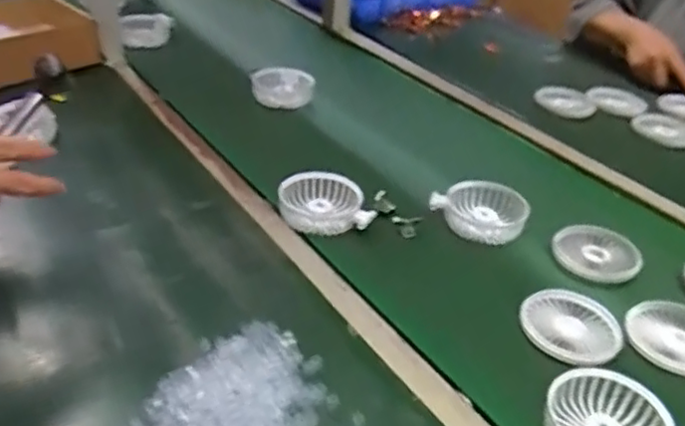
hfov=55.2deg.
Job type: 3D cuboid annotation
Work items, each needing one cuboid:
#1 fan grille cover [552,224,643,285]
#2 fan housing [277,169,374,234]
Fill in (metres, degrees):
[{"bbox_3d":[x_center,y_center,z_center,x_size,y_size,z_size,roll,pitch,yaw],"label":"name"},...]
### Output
[{"bbox_3d":[0.271,0.044,0.692,0.079,0.021,0.083,5,33,-1],"label":"fan grille cover"},{"bbox_3d":[-0.020,-0.011,0.722,0.097,0.028,0.086,1,33,-7],"label":"fan housing"}]

